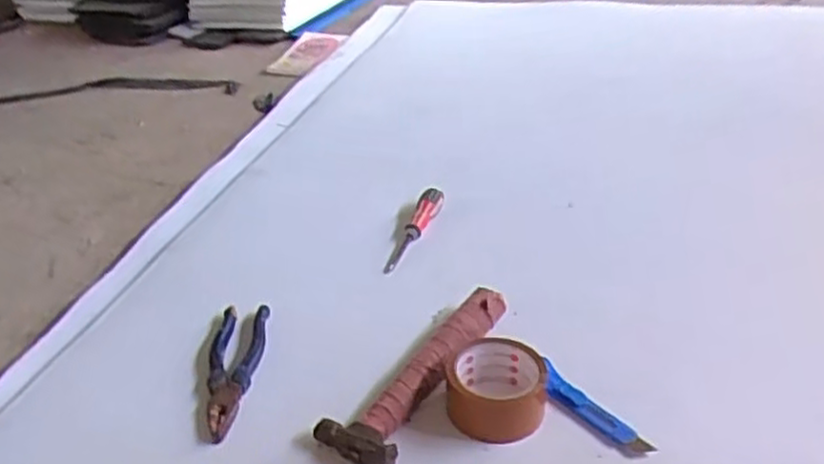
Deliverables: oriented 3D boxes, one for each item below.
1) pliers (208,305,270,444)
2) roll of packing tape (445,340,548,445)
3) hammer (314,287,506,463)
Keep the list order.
[{"bbox_3d":[-0.189,0.142,0.761,0.053,0.019,0.189,-2,32,0],"label":"pliers"},{"bbox_3d":[0.080,0.150,0.690,0.095,0.042,0.095,-1,32,1],"label":"roll of packing tape"},{"bbox_3d":[0.008,0.137,0.740,0.079,0.033,0.256,17,36,28],"label":"hammer"}]

